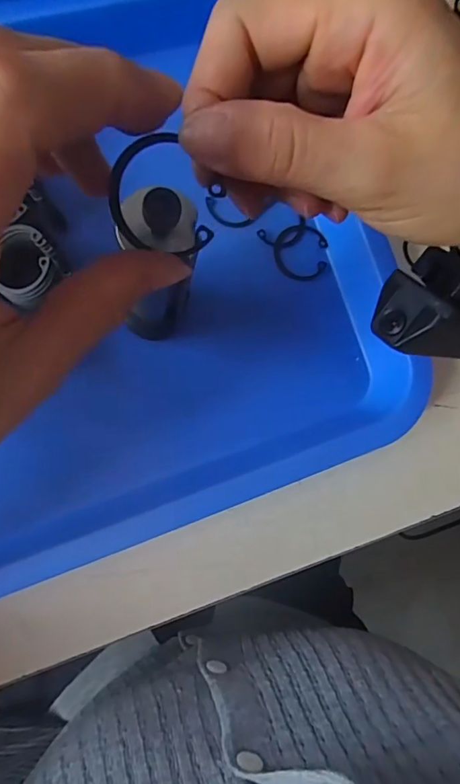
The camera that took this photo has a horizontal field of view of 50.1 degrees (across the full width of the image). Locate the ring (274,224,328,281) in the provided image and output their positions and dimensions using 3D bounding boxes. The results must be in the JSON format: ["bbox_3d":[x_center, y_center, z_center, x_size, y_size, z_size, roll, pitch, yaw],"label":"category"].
[{"bbox_3d":[0.046,-0.089,0.316,0.033,0.004,0.035,1,84,-9],"label":"ring"}]

